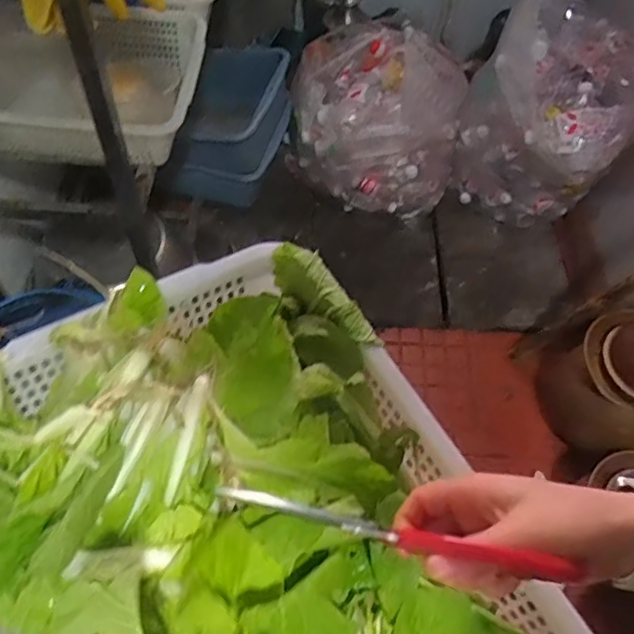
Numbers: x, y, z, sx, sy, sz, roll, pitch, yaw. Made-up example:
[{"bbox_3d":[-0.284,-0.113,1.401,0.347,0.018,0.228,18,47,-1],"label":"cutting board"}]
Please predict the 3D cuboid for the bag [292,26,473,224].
[{"bbox_3d":[0.166,-0.526,1.647,0.461,0.433,0.335,4,57,-1],"label":"bag"}]

